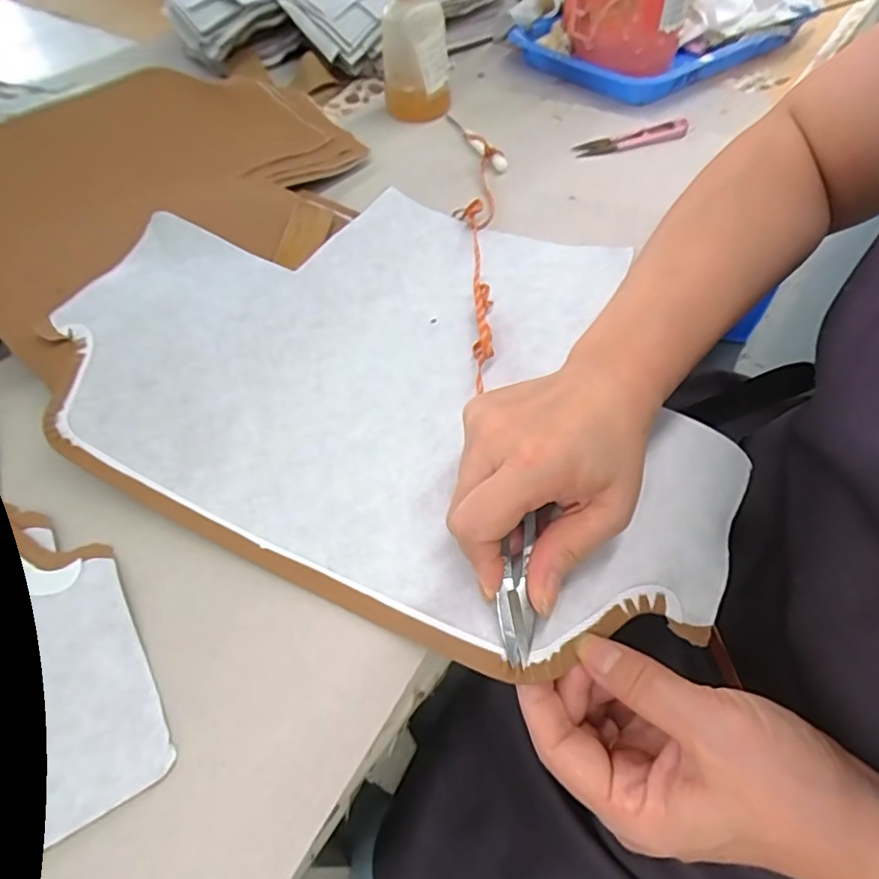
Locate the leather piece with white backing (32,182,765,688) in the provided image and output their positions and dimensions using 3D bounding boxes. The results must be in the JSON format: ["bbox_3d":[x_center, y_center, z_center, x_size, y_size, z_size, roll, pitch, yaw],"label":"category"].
[{"bbox_3d":[-0.018,-0.052,0.341,0.392,0.025,0.300,24,57,16],"label":"leather piece with white backing"}]

